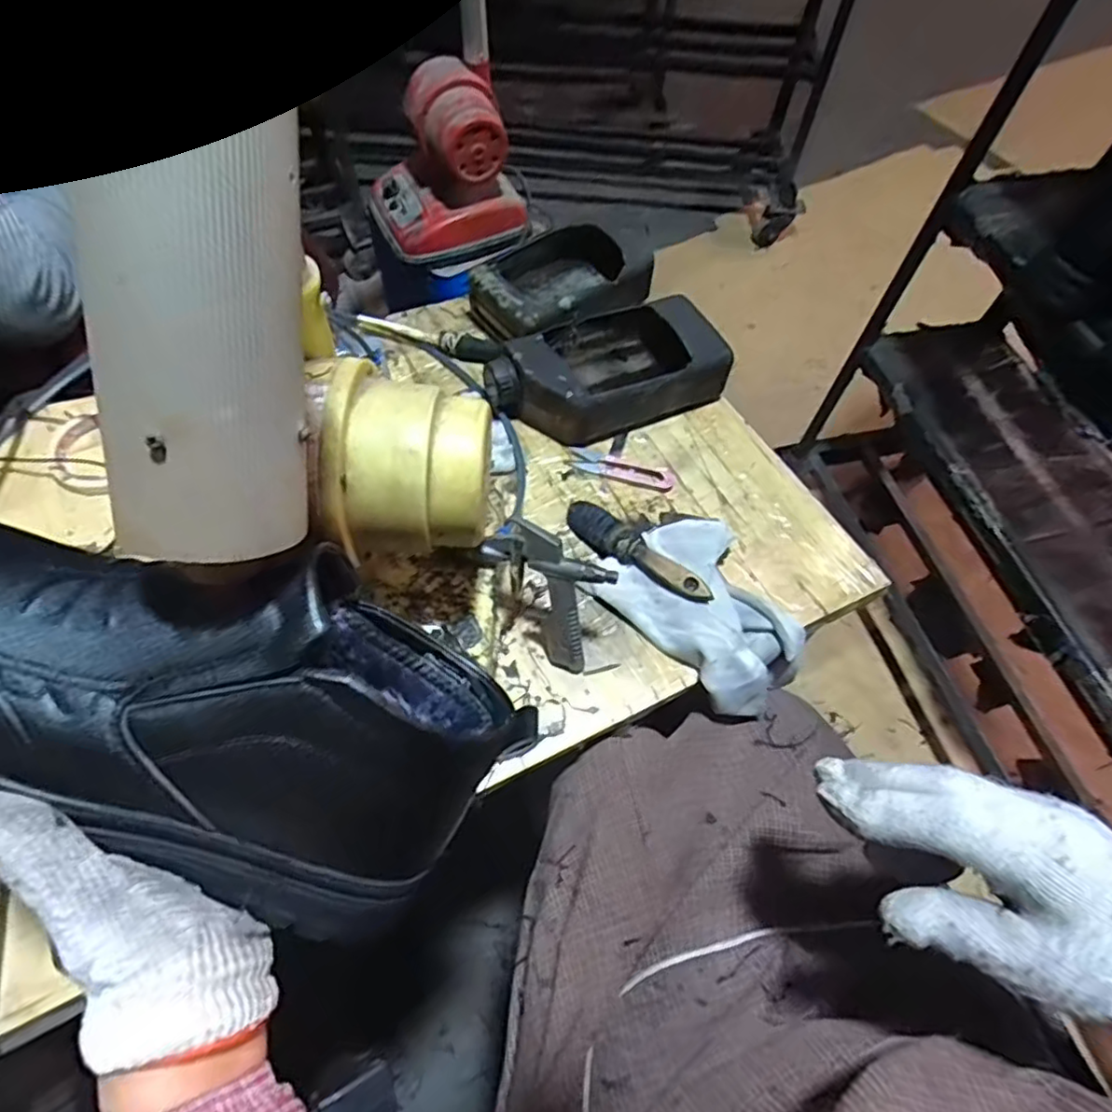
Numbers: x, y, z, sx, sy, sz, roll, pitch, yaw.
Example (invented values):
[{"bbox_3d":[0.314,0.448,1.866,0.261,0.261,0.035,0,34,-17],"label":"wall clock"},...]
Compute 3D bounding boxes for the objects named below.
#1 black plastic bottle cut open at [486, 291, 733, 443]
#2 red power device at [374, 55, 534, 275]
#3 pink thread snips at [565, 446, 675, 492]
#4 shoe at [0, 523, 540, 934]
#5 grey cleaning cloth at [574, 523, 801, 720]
[{"bbox_3d":[0.045,-0.189,0.641,0.221,0.064,0.128,-22,63,-16],"label":"black plastic bottle cut open"},{"bbox_3d":[-0.165,-0.586,0.959,0.214,0.204,0.166,-21,63,-16],"label":"red power device"},{"bbox_3d":[0.061,-0.082,0.608,0.100,0.007,0.030,21,60,8],"label":"pink thread snips"},{"bbox_3d":[-0.158,0.058,0.281,0.276,0.091,0.152,21,99,-12],"label":"shoe"},{"bbox_3d":[0.125,0.044,0.538,0.125,0.058,0.170,-38,69,-23],"label":"grey cleaning cloth"}]

